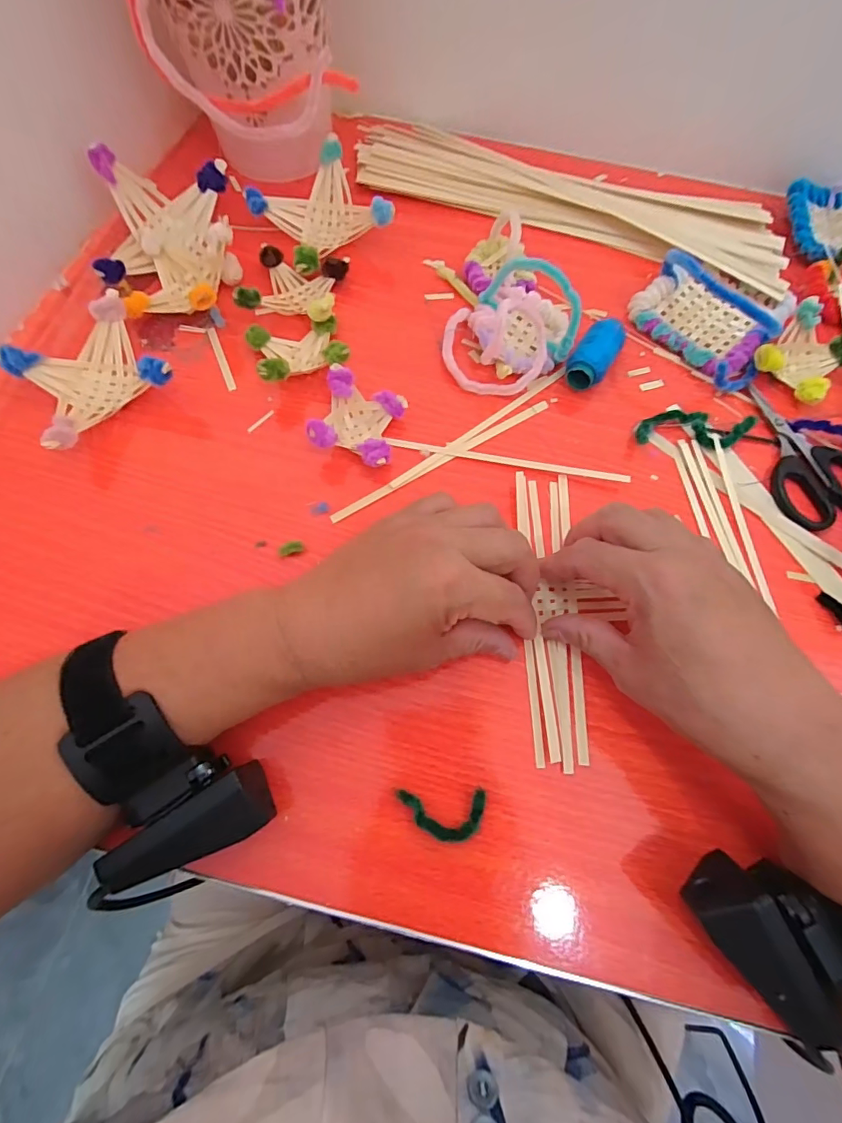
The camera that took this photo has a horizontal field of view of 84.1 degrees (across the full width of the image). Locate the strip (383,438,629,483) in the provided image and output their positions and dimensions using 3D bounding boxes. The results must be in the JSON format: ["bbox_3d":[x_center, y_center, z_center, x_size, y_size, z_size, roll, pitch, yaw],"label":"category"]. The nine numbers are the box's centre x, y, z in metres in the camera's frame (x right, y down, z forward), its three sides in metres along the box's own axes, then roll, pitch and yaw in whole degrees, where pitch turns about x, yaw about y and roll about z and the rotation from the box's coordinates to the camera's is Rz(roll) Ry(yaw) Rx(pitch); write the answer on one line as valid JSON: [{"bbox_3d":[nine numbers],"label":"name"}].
[{"bbox_3d":[0.057,-0.067,0.306,0.157,0.007,0.006,9,72,2],"label":"strip"}]

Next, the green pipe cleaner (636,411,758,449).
[{"bbox_3d":[0.184,-0.089,0.316,0.078,0.013,0.030,3,71,-1],"label":"green pipe cleaner"}]

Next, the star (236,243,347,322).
[{"bbox_3d":[-0.090,-0.199,0.334,0.064,0.028,0.068,7,71,1],"label":"star"}]

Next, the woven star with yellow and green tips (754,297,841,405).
[{"bbox_3d":[0.270,-0.145,0.326,0.053,0.027,0.058,41,75,11],"label":"woven star with yellow and green tips"}]

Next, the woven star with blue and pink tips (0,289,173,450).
[{"bbox_3d":[-0.208,-0.120,0.305,0.090,0.034,0.085,-35,76,-12],"label":"woven star with blue and pink tips"}]

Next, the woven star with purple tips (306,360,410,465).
[{"bbox_3d":[-0.039,-0.088,0.300,0.049,0.032,0.054,15,72,4],"label":"woven star with purple tips"}]

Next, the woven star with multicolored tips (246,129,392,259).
[{"bbox_3d":[-0.076,-0.264,0.353,0.078,0.035,0.081,-35,76,-12],"label":"woven star with multicolored tips"}]

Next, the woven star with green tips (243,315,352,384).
[{"bbox_3d":[-0.082,-0.142,0.316,0.060,0.030,0.054,-17,73,-7],"label":"woven star with green tips"}]

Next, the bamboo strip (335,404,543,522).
[{"bbox_3d":[0.016,-0.068,0.308,0.166,0.004,0.007,-31,75,-11],"label":"bamboo strip"}]

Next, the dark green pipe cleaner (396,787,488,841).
[{"bbox_3d":[0.011,0.128,0.236,0.044,0.009,0.024,0,72,-2],"label":"dark green pipe cleaner"}]

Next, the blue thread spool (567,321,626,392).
[{"bbox_3d":[0.120,-0.142,0.325,0.027,0.025,0.046,31,73,9],"label":"blue thread spool"}]

